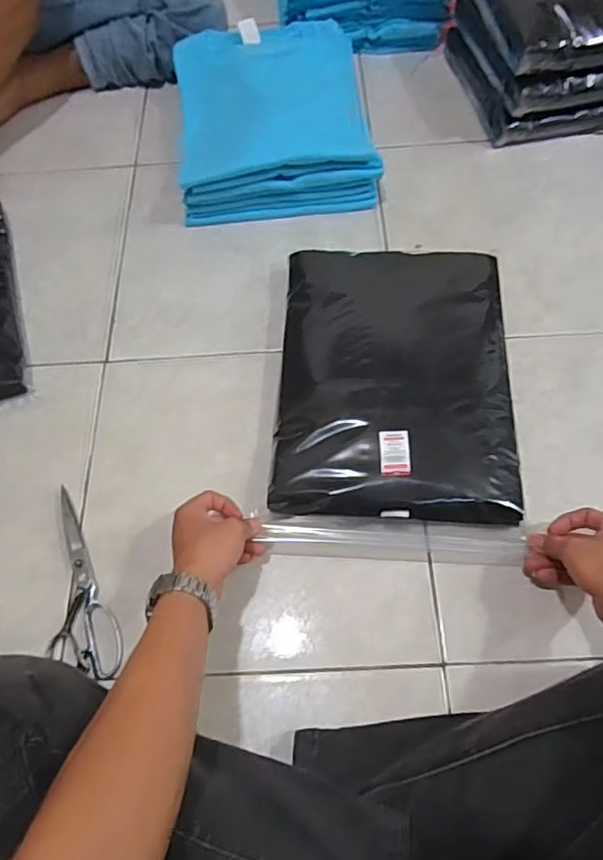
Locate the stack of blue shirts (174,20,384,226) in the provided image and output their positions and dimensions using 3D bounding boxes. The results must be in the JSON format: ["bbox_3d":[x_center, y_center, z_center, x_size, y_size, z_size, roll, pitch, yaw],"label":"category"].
[{"bbox_3d":[-0.048,-0.505,0.920,0.293,0.090,0.370,-6,63,0],"label":"stack of blue shirts"}]

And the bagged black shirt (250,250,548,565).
[{"bbox_3d":[0.113,-0.049,0.687,0.274,0.070,0.393,3,64,5],"label":"bagged black shirt"}]

